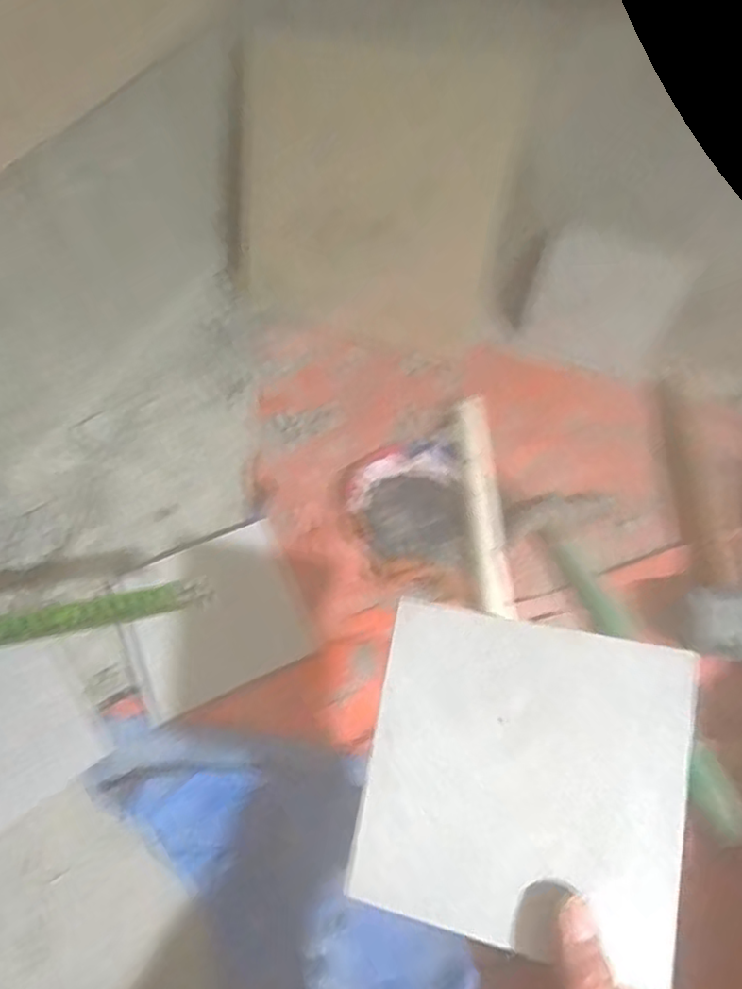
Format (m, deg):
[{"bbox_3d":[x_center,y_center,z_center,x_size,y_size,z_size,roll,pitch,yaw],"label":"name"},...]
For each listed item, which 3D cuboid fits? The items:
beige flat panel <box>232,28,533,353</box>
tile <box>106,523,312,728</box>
[{"bbox_3d":[-0.008,-0.320,0.670,0.314,0.289,0.030,15,33,15],"label":"beige flat panel"},{"bbox_3d":[-0.144,0.108,0.565,0.149,0.015,0.147,-22,62,-11],"label":"tile"}]

